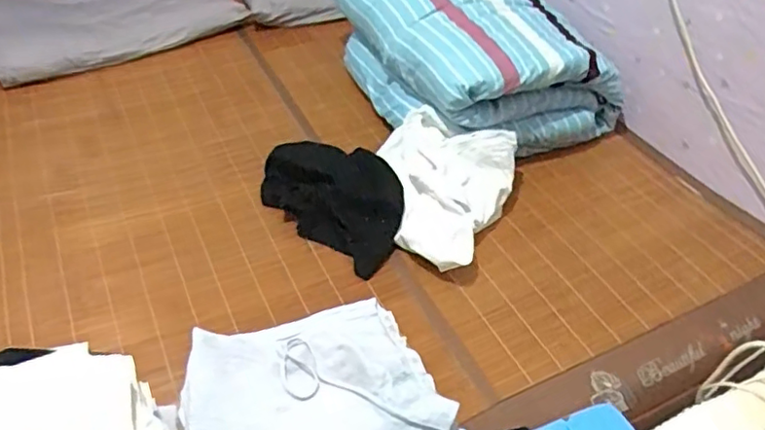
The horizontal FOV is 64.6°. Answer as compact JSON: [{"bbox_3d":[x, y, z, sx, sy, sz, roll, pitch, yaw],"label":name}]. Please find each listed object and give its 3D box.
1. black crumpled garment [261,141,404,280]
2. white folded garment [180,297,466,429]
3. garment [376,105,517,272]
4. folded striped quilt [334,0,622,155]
[{"bbox_3d":[-0.088,-0.046,1.289,0.349,0.059,0.251,31,51,26],"label":"black crumpled garment"},{"bbox_3d":[-0.079,0.225,0.747,0.309,0.046,0.233,-11,46,-14],"label":"white folded garment"},{"bbox_3d":[0.120,-0.053,1.255,0.283,0.144,0.358,9,44,5],"label":"garment"},{"bbox_3d":[0.204,-0.416,1.520,0.480,0.295,0.639,-21,49,-23],"label":"folded striped quilt"}]

